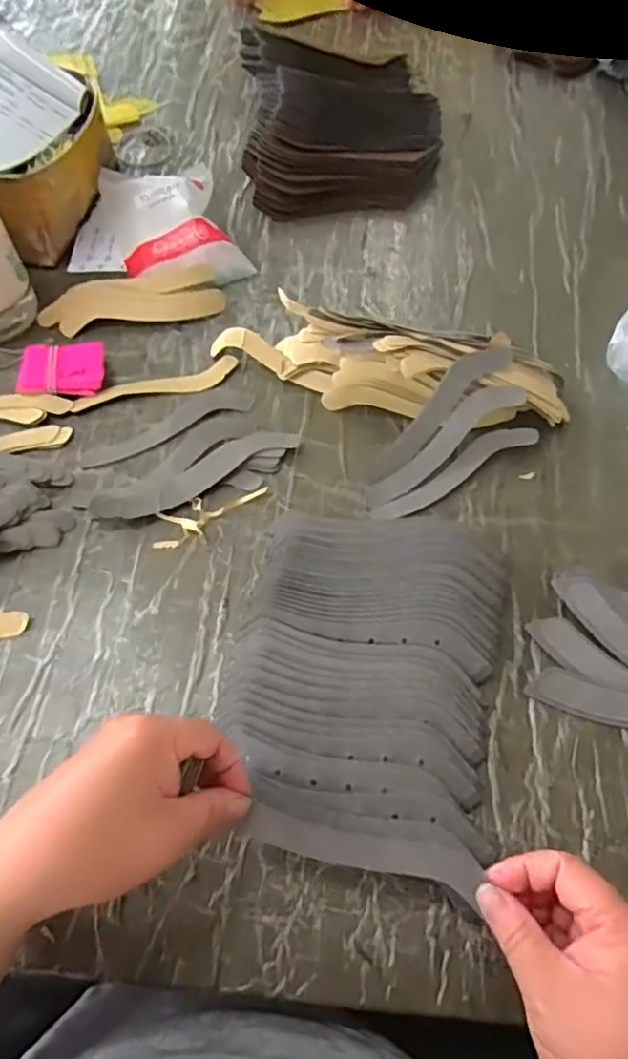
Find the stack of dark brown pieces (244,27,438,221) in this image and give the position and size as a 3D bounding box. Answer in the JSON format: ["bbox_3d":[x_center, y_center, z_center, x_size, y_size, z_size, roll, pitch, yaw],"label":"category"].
[{"bbox_3d":[0.034,-0.457,0.692,0.212,0.078,0.246,-3,60,1],"label":"stack of dark brown pieces"}]

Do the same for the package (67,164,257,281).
[{"bbox_3d":[-0.166,-0.306,0.630,0.160,0.050,0.176,-21,61,-9],"label":"package"}]

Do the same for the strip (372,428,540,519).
[{"bbox_3d":[0.109,-0.048,0.494,0.145,0.012,0.028,-26,62,-12],"label":"strip"}]

